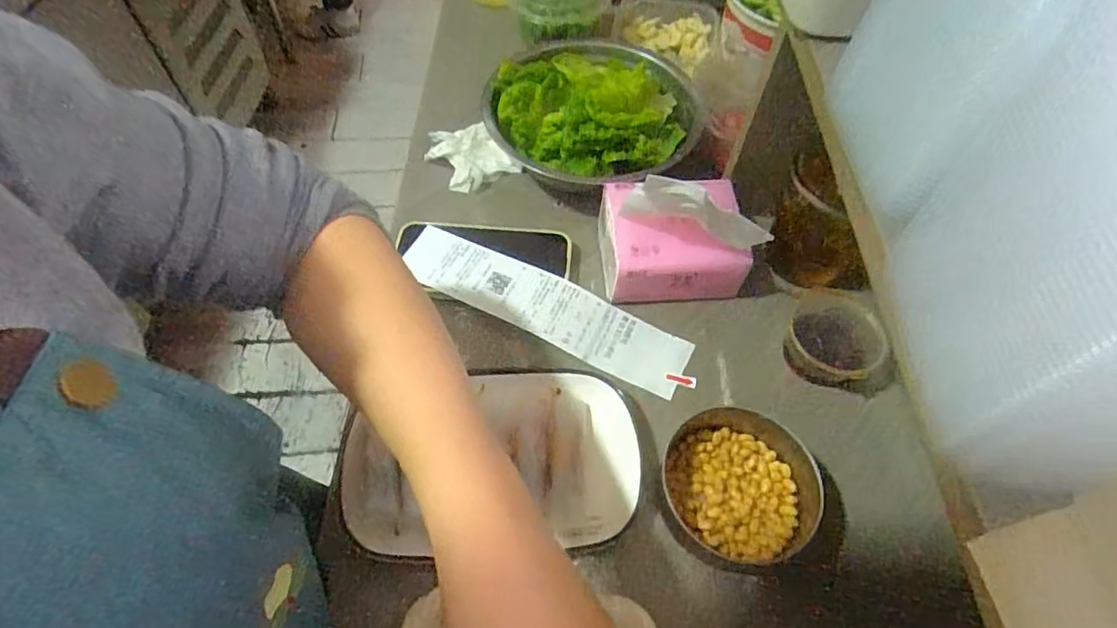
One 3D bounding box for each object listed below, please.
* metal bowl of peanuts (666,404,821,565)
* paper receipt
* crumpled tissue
[{"bbox_3d":[0.121,0.114,0.384,0.095,0.053,0.084,16,58,8],"label":"metal bowl of peanuts"},{"bbox_3d":[-0.012,-0.008,0.471,0.247,0.013,0.056,22,59,11],"label":"paper receipt"},{"bbox_3d":[-0.085,-0.152,0.556,0.072,0.025,0.063,-25,62,-17],"label":"crumpled tissue"}]

